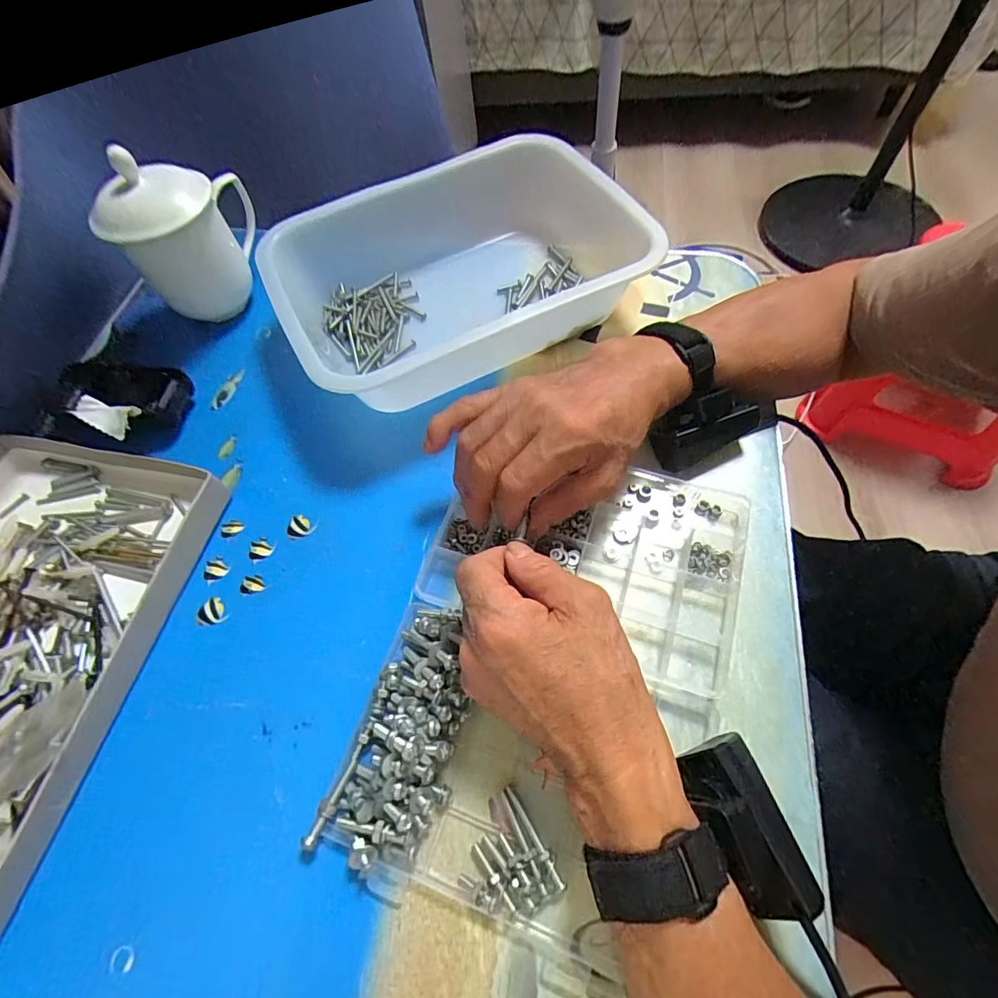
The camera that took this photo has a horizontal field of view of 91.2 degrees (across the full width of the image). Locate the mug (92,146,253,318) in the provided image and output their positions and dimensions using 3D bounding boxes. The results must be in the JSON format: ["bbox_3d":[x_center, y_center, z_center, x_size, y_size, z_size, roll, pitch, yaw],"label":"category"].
[{"bbox_3d":[-0.269,-0.237,0.427,0.108,0.130,0.101,-29,63,-9],"label":"mug"}]

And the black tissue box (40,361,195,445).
[{"bbox_3d":[-0.307,-0.075,0.392,0.100,0.031,0.074,12,64,11],"label":"black tissue box"}]

